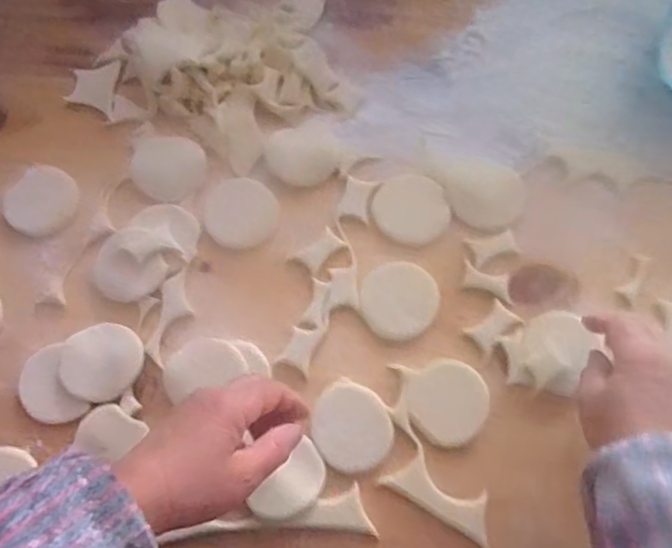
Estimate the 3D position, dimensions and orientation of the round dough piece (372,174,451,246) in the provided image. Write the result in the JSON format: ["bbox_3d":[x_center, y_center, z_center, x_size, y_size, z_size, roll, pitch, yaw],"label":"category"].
[{"bbox_3d":[0.070,-0.061,0.551,0.070,0.004,0.065,-1,72,2],"label":"round dough piece"}]

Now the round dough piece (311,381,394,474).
[{"bbox_3d":[0.013,0.127,0.493,0.062,0.009,0.071,-32,74,-8],"label":"round dough piece"}]

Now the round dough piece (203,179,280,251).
[{"bbox_3d":[-0.089,-0.058,0.556,0.065,0.004,0.070,-1,72,2],"label":"round dough piece"}]

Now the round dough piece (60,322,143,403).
[{"bbox_3d":[-0.204,0.076,0.513,0.064,0.008,0.065,2,81,-12],"label":"round dough piece"}]

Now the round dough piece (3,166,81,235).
[{"bbox_3d":[-0.284,-0.070,0.569,0.067,0.005,0.068,-1,72,2],"label":"round dough piece"}]

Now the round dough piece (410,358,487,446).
[{"bbox_3d":[0.096,0.109,0.500,0.062,0.004,0.069,15,73,7],"label":"round dough piece"}]

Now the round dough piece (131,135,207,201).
[{"bbox_3d":[-0.164,-0.105,0.574,0.074,0.009,0.068,29,75,11],"label":"round dough piece"}]

